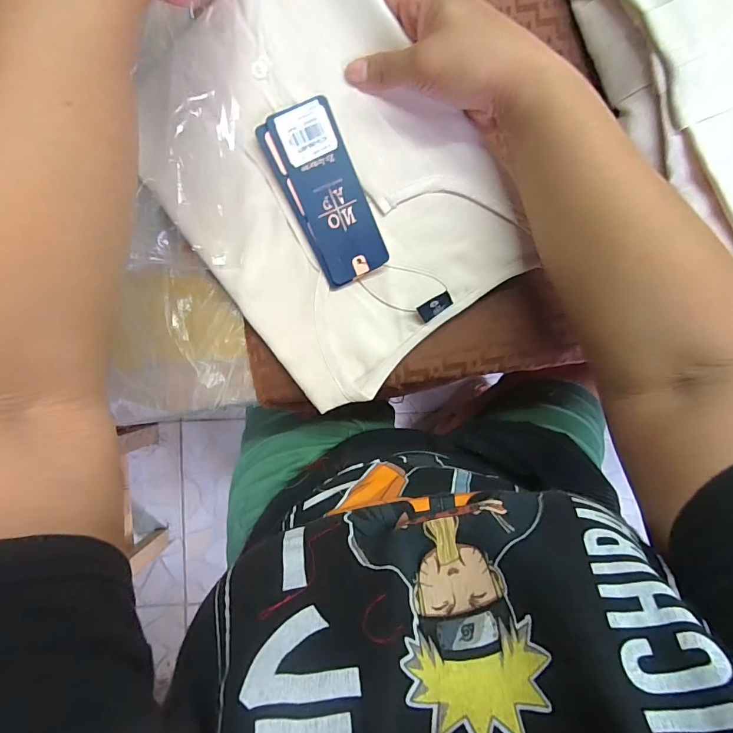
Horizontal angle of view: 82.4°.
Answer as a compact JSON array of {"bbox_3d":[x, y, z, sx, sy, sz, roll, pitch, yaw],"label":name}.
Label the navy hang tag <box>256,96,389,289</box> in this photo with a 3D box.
[{"bbox_3d":[-0.028,-0.120,0.296,0.052,0.013,0.118,-24,102,2],"label":"navy hang tag"}]

